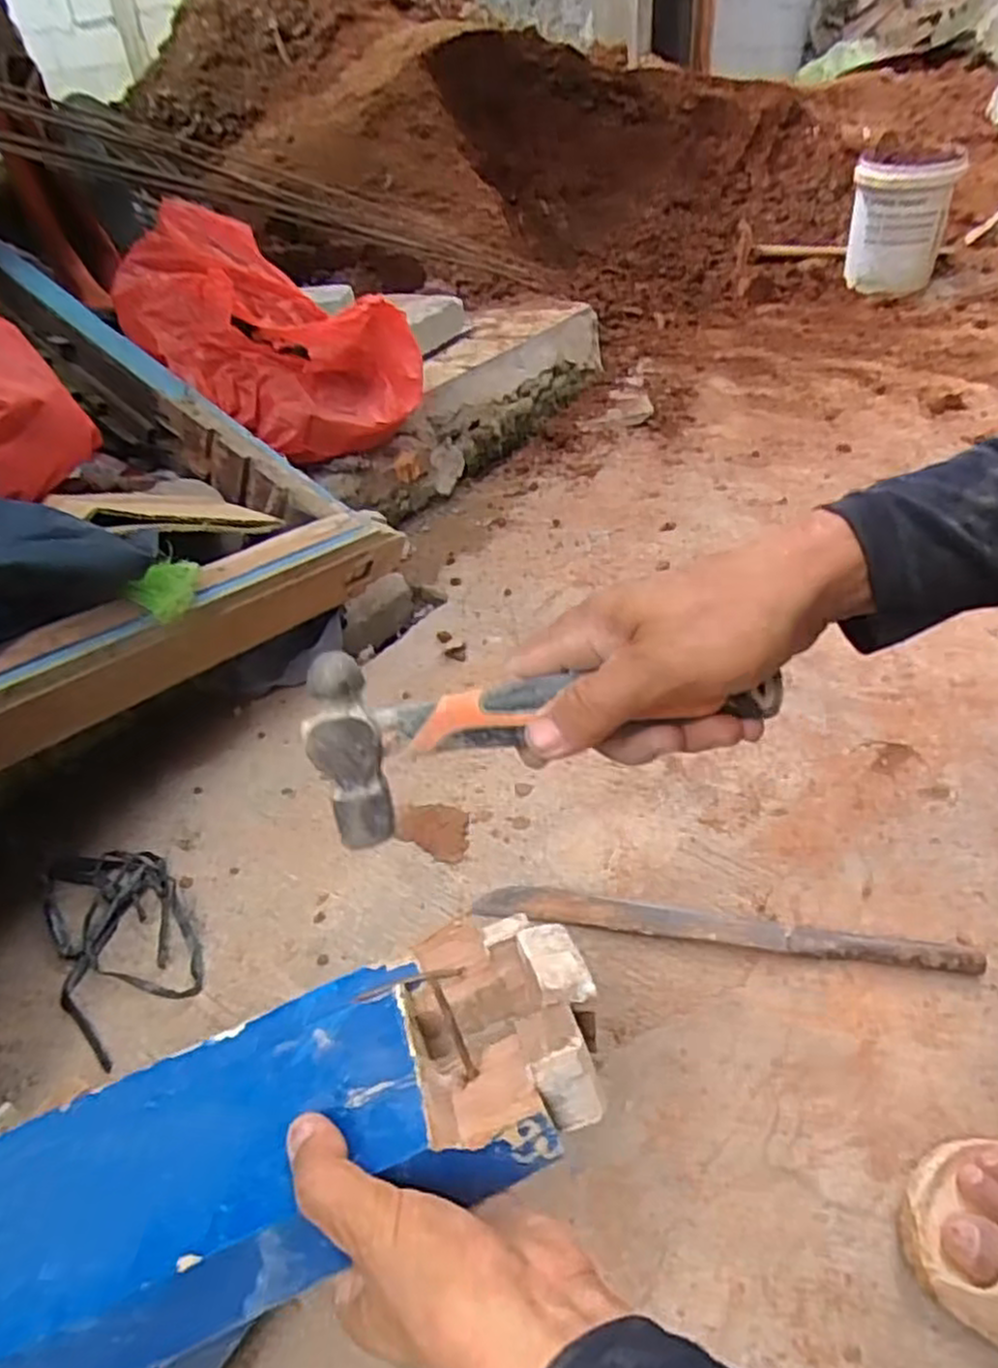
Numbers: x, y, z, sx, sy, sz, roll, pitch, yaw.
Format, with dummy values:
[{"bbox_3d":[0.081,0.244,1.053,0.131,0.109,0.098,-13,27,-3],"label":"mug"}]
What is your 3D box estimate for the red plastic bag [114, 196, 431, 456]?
[{"bbox_3d":[-0.372,-0.546,1.193,0.337,0.304,0.341,24,46,34],"label":"red plastic bag"}]

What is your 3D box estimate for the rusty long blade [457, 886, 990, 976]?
[{"bbox_3d":[0.187,0.209,0.677,0.418,0.022,0.035,4,37,12],"label":"rusty long blade"}]

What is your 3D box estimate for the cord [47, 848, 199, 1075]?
[{"bbox_3d":[-0.363,0.225,0.726,0.115,0.017,0.251,-24,40,-23],"label":"cord"}]

